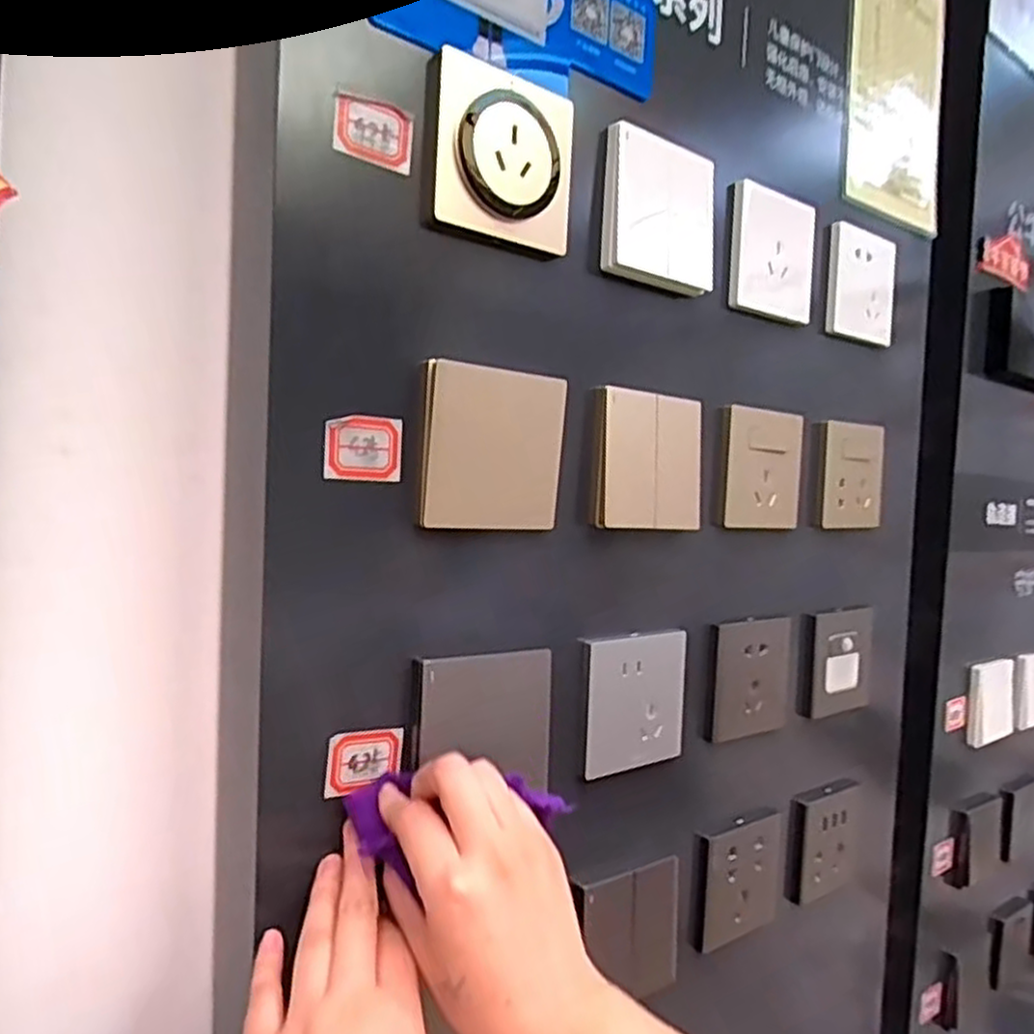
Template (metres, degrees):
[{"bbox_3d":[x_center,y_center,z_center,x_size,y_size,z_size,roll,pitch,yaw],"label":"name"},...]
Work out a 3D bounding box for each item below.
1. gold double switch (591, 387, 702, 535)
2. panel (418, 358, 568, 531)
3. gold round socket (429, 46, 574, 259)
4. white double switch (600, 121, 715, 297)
[{"bbox_3d":[0.087,-0.035,0.473,0.091,0.083,0.009,2,3,-34],"label":"gold double switch"},{"bbox_3d":[-0.011,-0.036,0.398,0.085,0.083,0.007,3,7,-33],"label":"panel"},{"bbox_3d":[-0.005,-0.188,0.394,0.086,0.087,0.012,2,2,-34],"label":"gold round socket"},{"bbox_3d":[0.091,-0.186,0.462,0.085,0.084,0.015,2,2,-33],"label":"white double switch"}]

